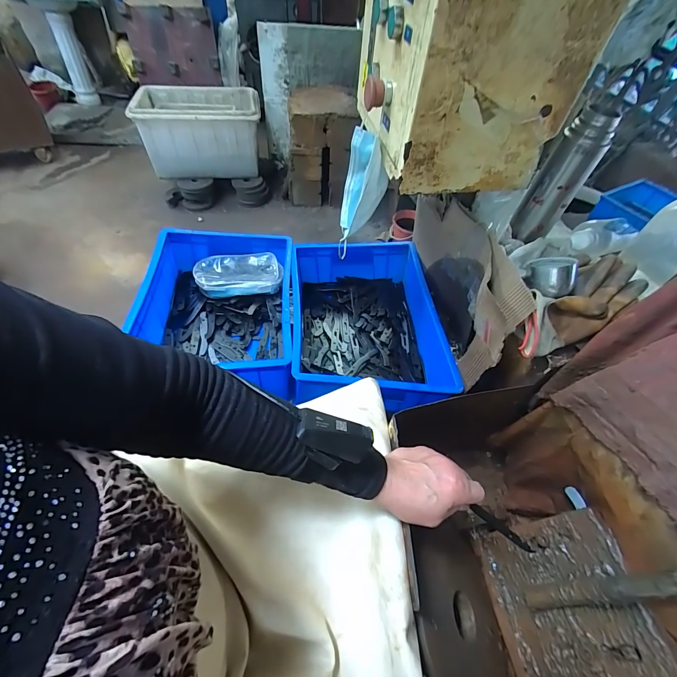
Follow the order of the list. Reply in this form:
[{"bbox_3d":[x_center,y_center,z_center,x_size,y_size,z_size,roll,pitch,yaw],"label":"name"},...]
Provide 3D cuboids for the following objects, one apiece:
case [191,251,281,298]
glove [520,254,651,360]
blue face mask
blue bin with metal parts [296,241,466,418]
[{"bbox_3d":[-0.238,-0.156,0.808,0.200,0.041,0.107,-6,54,-9],"label":"case"},{"bbox_3d":[0.339,-0.048,0.472,0.199,0.058,0.084,-34,61,-7],"label":"glove"},{"bbox_3d":[0.039,-0.242,0.558,0.068,0.167,0.105,-1,53,-6],"label":"blue face mask"},{"bbox_3d":[0.052,-0.035,0.741,0.299,0.145,0.413,0,53,-5],"label":"blue bin with metal parts"}]

